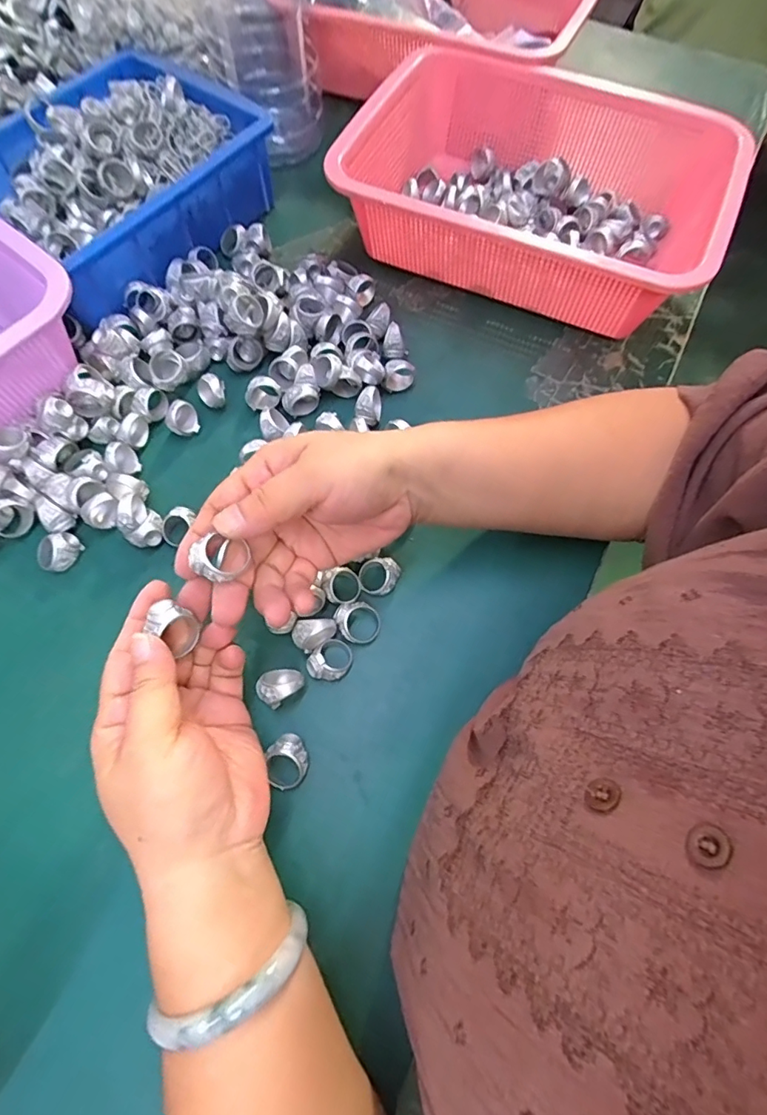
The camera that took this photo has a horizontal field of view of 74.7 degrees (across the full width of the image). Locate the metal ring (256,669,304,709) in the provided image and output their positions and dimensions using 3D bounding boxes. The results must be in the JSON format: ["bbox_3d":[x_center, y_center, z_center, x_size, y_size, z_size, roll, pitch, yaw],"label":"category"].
[{"bbox_3d":[-0.061,0.077,0.301,0.025,0.021,0.023,-1,65,3],"label":"metal ring"}]

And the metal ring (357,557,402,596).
[{"bbox_3d":[-0.002,0.013,0.332,0.029,0.019,0.020,-13,68,-7],"label":"metal ring"}]

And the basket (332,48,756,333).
[{"bbox_3d":[0.133,-0.319,0.439,0.302,0.106,0.244,25,68,11],"label":"basket"}]

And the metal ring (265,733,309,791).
[{"bbox_3d":[-0.053,0.116,0.287,0.021,0.018,0.029,-5,68,-4],"label":"metal ring"}]

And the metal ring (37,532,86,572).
[{"bbox_3d":[-0.221,-0.004,0.342,0.021,0.019,0.028,31,70,11],"label":"metal ring"}]

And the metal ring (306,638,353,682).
[{"bbox_3d":[-0.033,0.063,0.309,0.023,0.018,0.028,34,70,12],"label":"metal ring"}]

